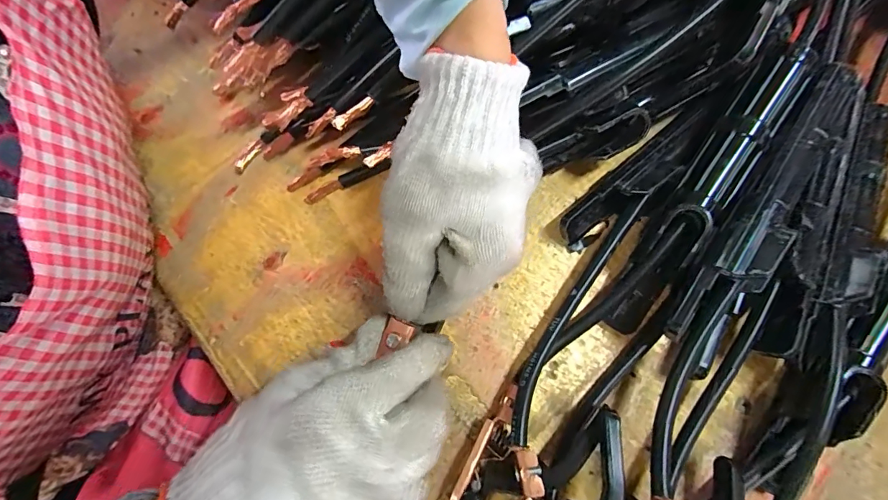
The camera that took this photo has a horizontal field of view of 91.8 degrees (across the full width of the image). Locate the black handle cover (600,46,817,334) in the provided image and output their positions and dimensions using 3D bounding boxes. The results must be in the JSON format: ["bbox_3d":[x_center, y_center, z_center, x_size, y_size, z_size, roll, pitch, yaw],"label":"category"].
[{"bbox_3d":[0.153,-0.034,0.253,0.033,0.025,0.190,31,97,8],"label":"black handle cover"}]

